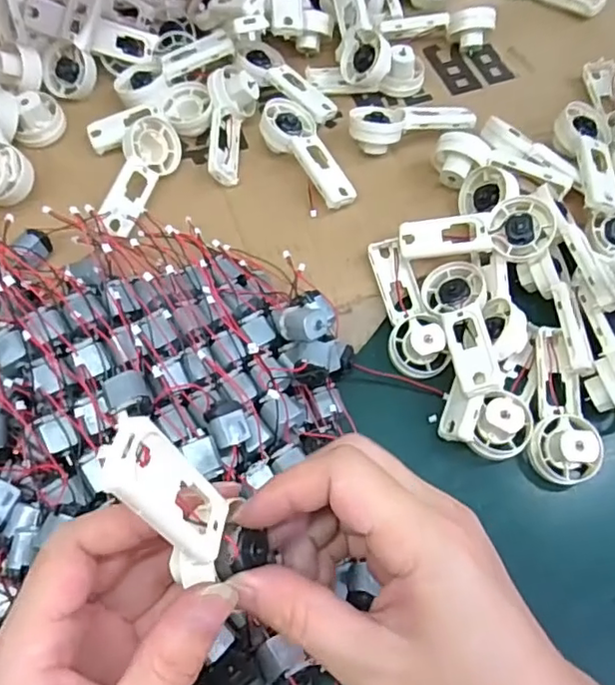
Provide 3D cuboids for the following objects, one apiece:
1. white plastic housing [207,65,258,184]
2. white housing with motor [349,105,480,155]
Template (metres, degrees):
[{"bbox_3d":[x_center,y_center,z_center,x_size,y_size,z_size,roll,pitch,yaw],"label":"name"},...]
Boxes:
[{"bbox_3d":[-0.055,-0.157,0.433,0.032,0.028,0.086,4,77,3],"label":"white plastic housing"},{"bbox_3d":[0.076,-0.155,0.431,0.091,0.028,0.026,-9,64,-3],"label":"white housing with motor"}]

